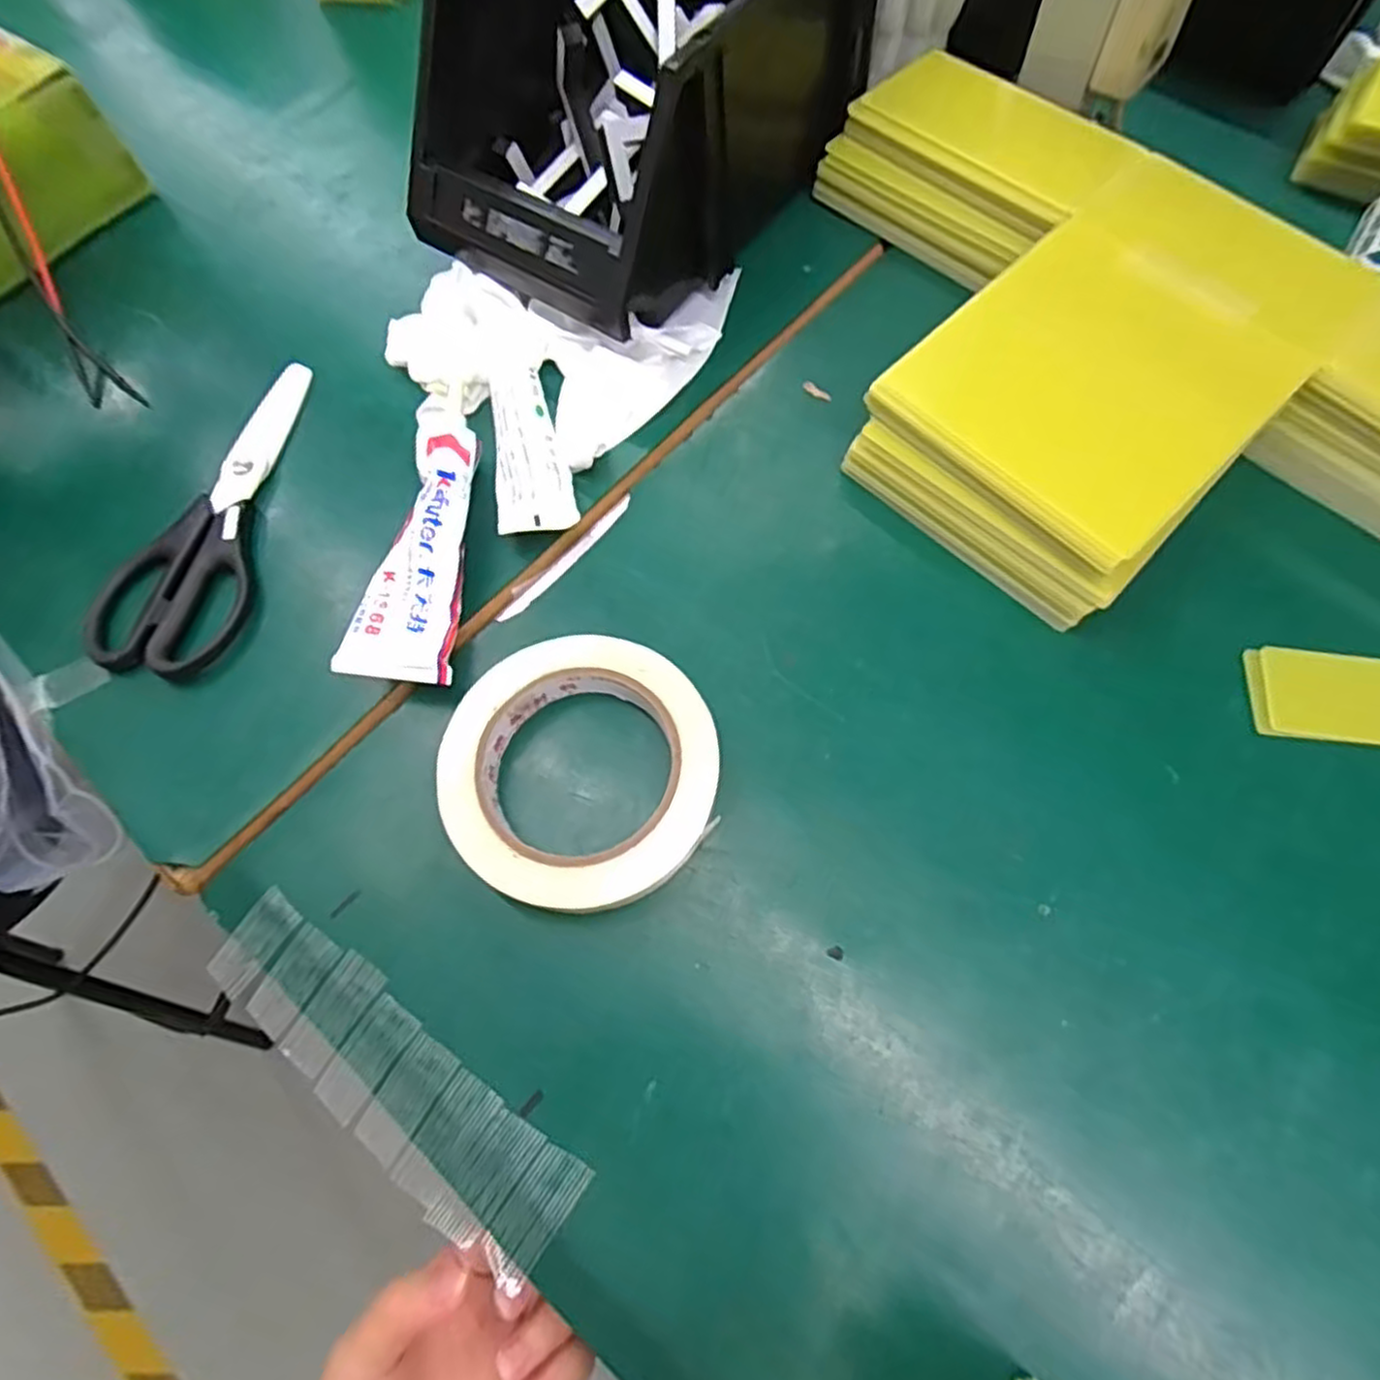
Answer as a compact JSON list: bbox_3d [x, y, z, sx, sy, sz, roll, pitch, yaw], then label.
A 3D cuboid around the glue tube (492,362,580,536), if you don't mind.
[{"bbox_3d":[-0.083,-0.128,0.381,0.036,0.014,0.107,-10,68,-1],"label":"glue tube"}]

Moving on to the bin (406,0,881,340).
[{"bbox_3d":[-0.012,-0.338,0.409,0.150,0.113,0.277,37,74,16],"label":"bin"}]

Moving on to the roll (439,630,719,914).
[{"bbox_3d":[-0.045,0.033,0.309,0.110,0.025,0.111,-1,68,2],"label":"roll"}]

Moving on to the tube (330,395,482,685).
[{"bbox_3d":[-0.128,-0.079,0.356,0.047,0.029,0.166,-2,68,2],"label":"tube"}]

